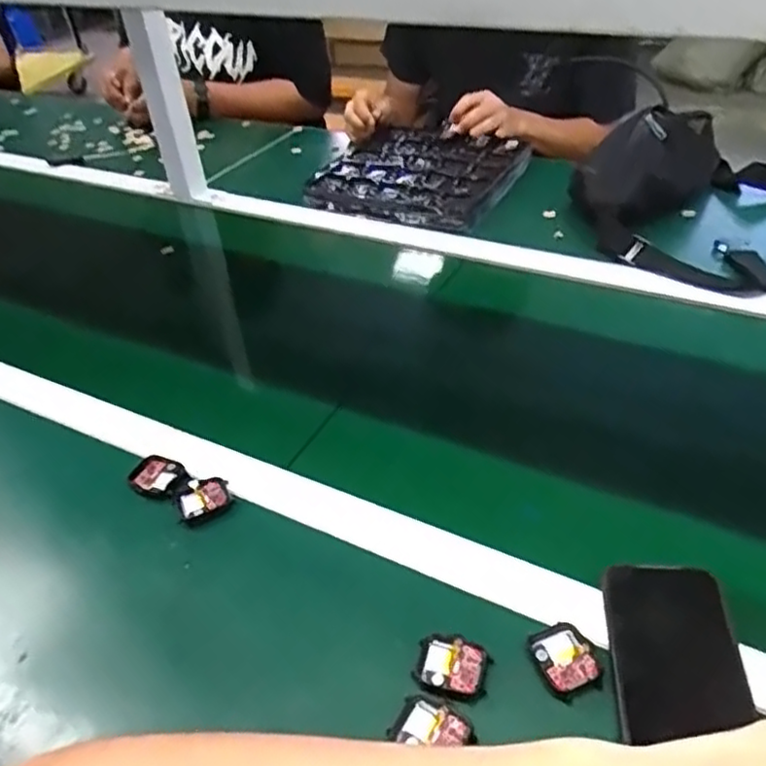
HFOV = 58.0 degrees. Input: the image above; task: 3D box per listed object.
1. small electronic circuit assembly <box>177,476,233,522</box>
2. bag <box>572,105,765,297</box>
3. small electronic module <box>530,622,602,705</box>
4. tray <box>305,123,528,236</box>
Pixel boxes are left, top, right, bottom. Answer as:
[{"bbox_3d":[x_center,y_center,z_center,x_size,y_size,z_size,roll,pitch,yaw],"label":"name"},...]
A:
[{"bbox_3d":[-0.154,0.099,0.595,0.044,0.010,0.036,-20,41,-17],"label":"small electronic circuit assembly"},{"bbox_3d":[0.418,-0.251,0.893,0.327,0.116,0.284,-34,47,-30],"label":"bag"},{"bbox_3d":[0.121,0.184,0.457,0.036,0.010,0.045,-18,41,-15],"label":"small electronic module"},{"bbox_3d":[0.062,-0.330,1.092,0.286,0.043,0.308,11,42,19],"label":"tray"}]

